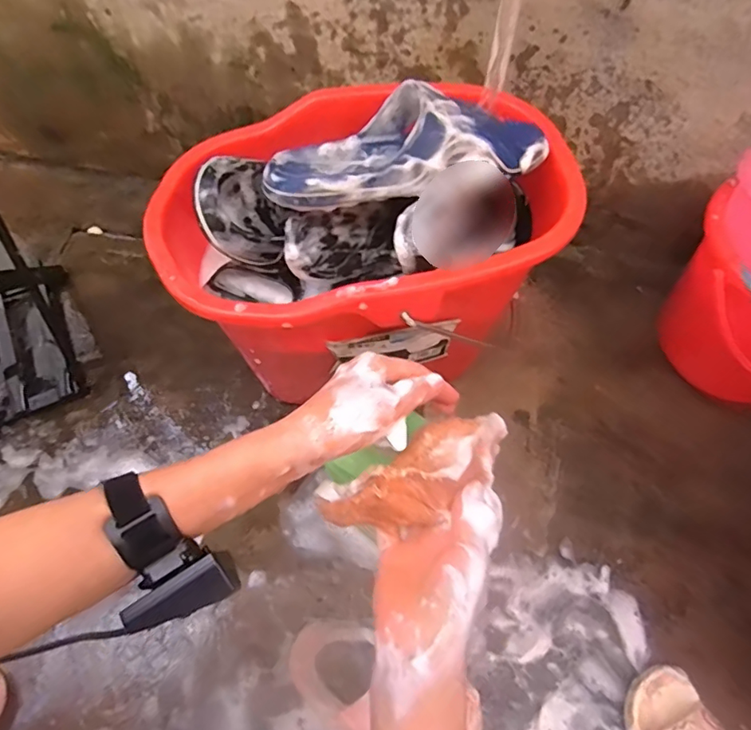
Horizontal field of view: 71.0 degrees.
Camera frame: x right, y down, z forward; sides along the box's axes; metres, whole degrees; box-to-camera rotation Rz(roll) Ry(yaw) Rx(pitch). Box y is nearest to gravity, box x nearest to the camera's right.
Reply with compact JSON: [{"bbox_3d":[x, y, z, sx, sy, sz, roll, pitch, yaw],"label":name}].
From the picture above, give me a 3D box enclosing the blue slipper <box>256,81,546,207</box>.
[{"bbox_3d":[0.028,-0.212,0.487,0.260,0.059,0.110,-13,61,-7],"label":"blue slipper"}]

